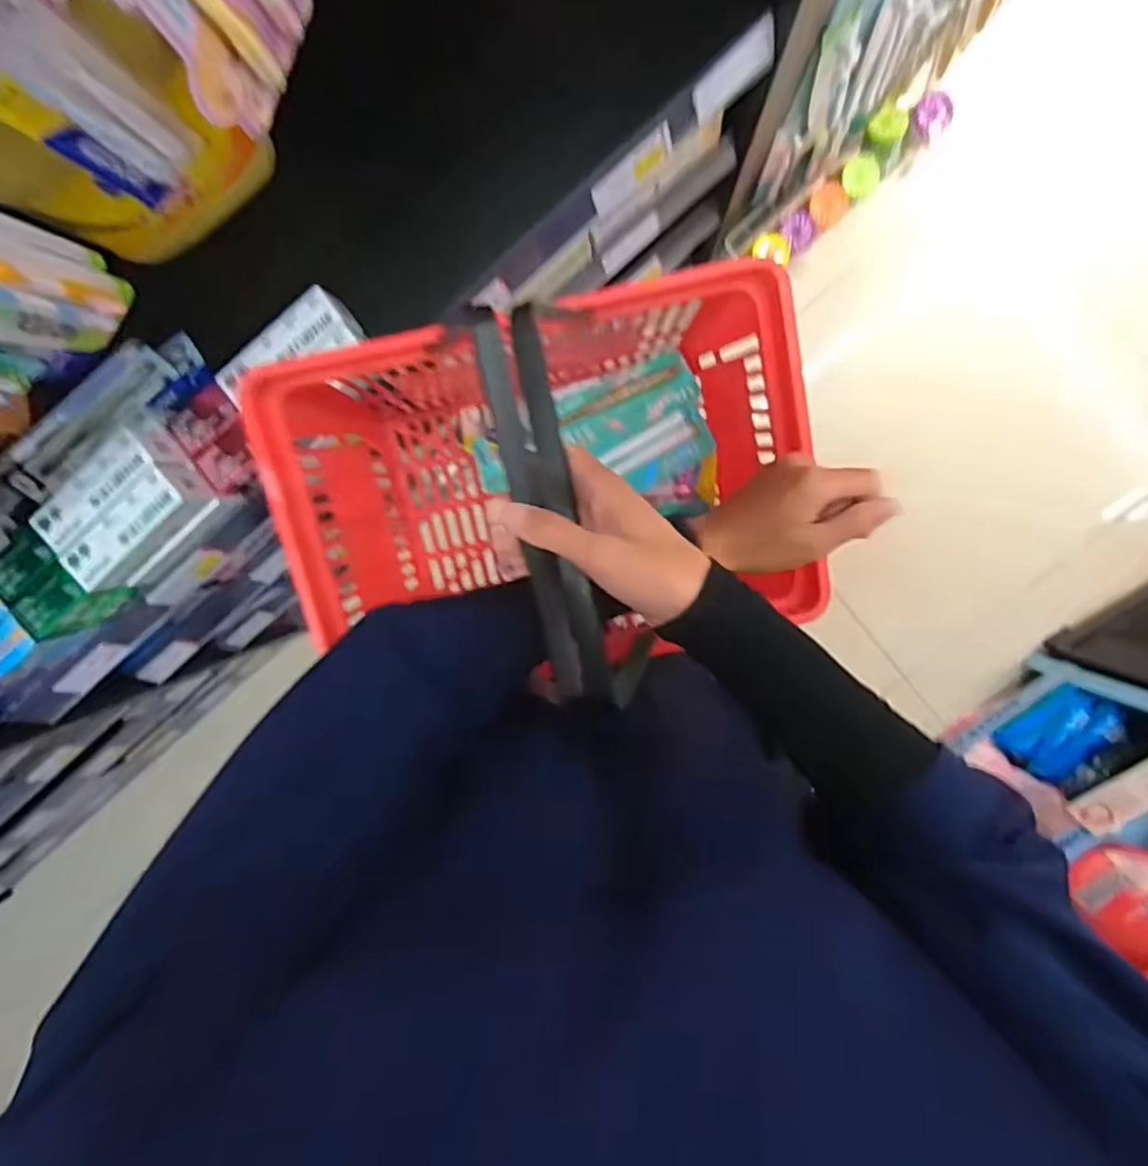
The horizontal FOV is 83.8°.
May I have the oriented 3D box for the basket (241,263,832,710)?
[{"bbox_3d":[-0.022,-0.082,0.536,0.413,0.327,0.274,-8,97,6],"label":"basket"}]

